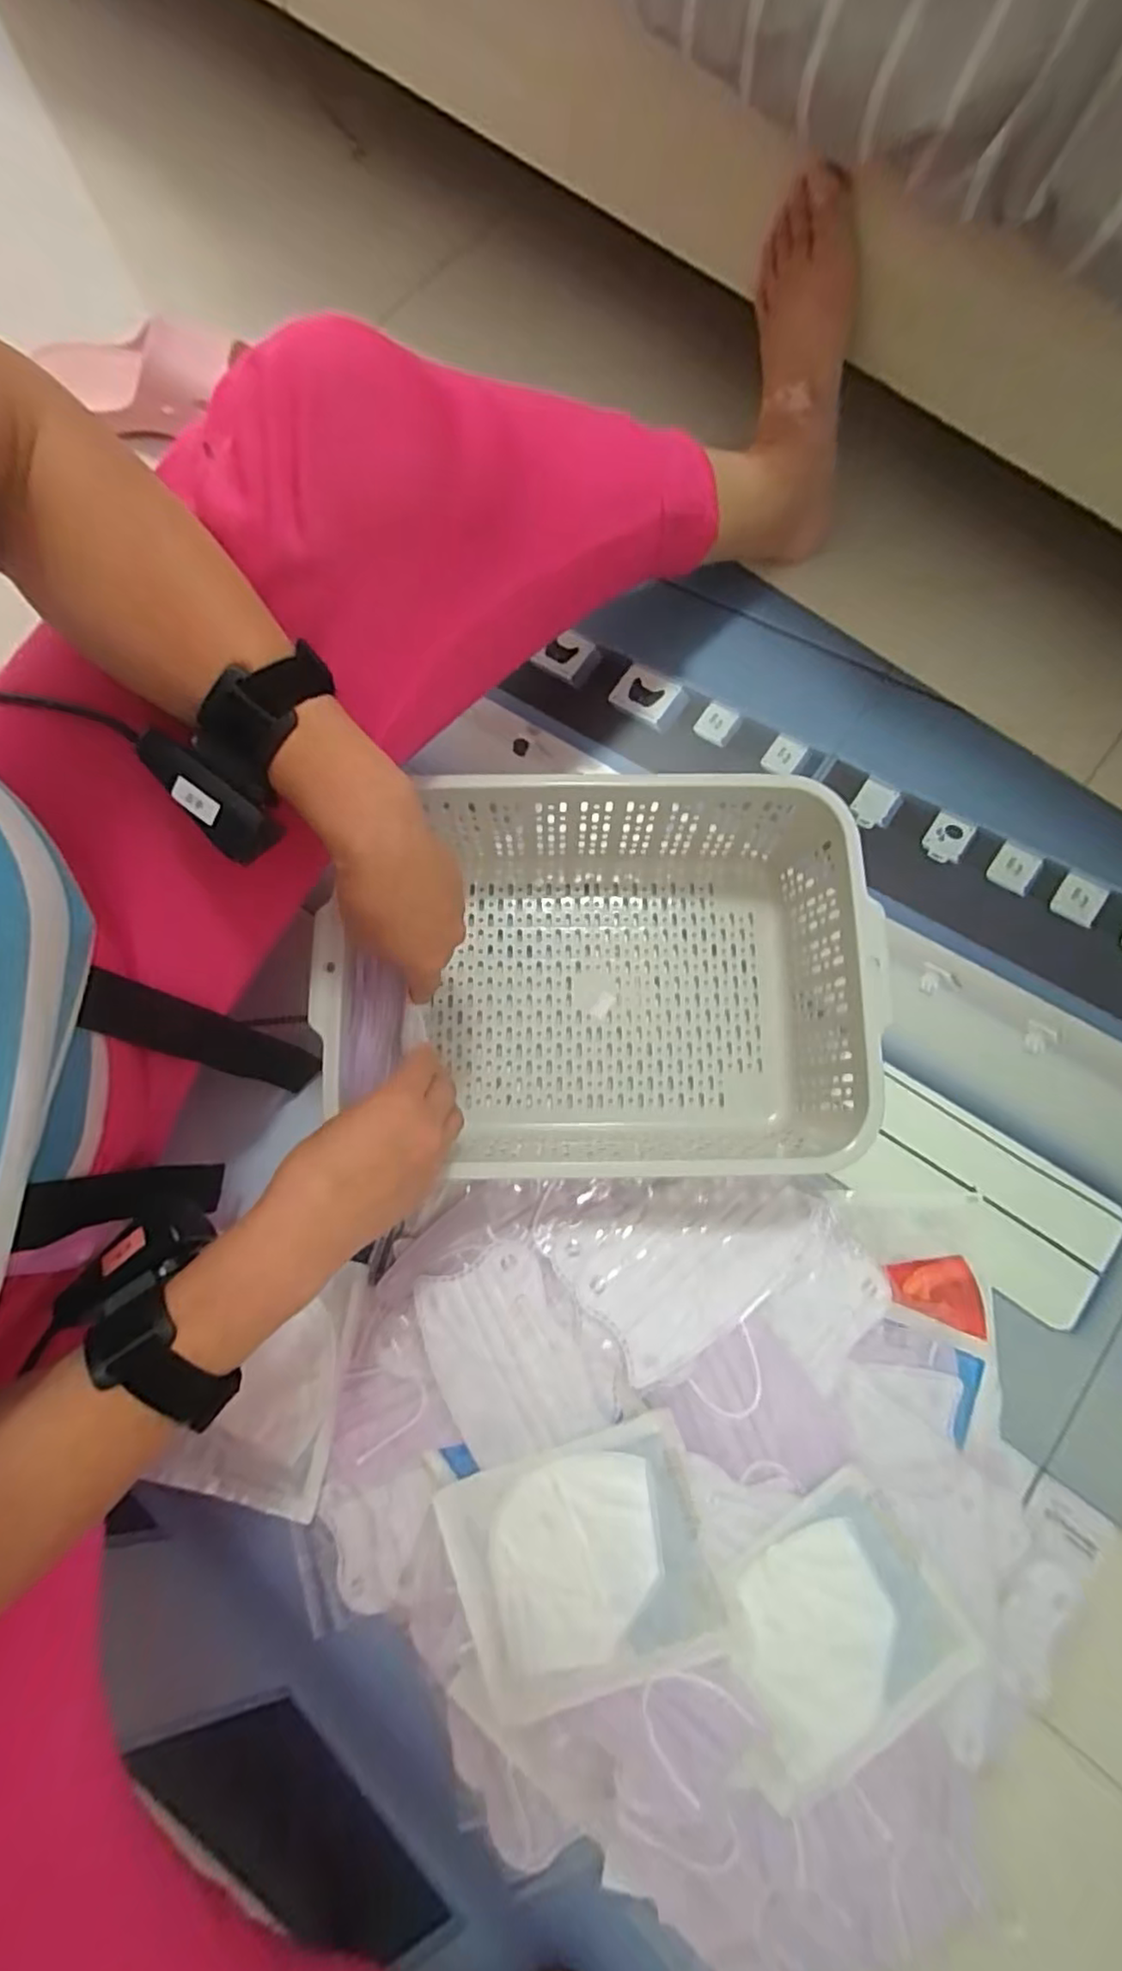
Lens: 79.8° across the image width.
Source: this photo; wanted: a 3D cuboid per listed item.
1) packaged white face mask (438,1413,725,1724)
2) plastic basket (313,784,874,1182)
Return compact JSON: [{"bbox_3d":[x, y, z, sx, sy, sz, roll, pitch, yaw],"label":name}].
[{"bbox_3d":[0.014,0.365,0.417,0.157,0.010,0.135,-19,82,-3],"label":"packaged white face mask"},{"bbox_3d":[0.026,-0.003,0.481,0.352,0.106,0.257,-1,79,-1],"label":"plastic basket"}]

